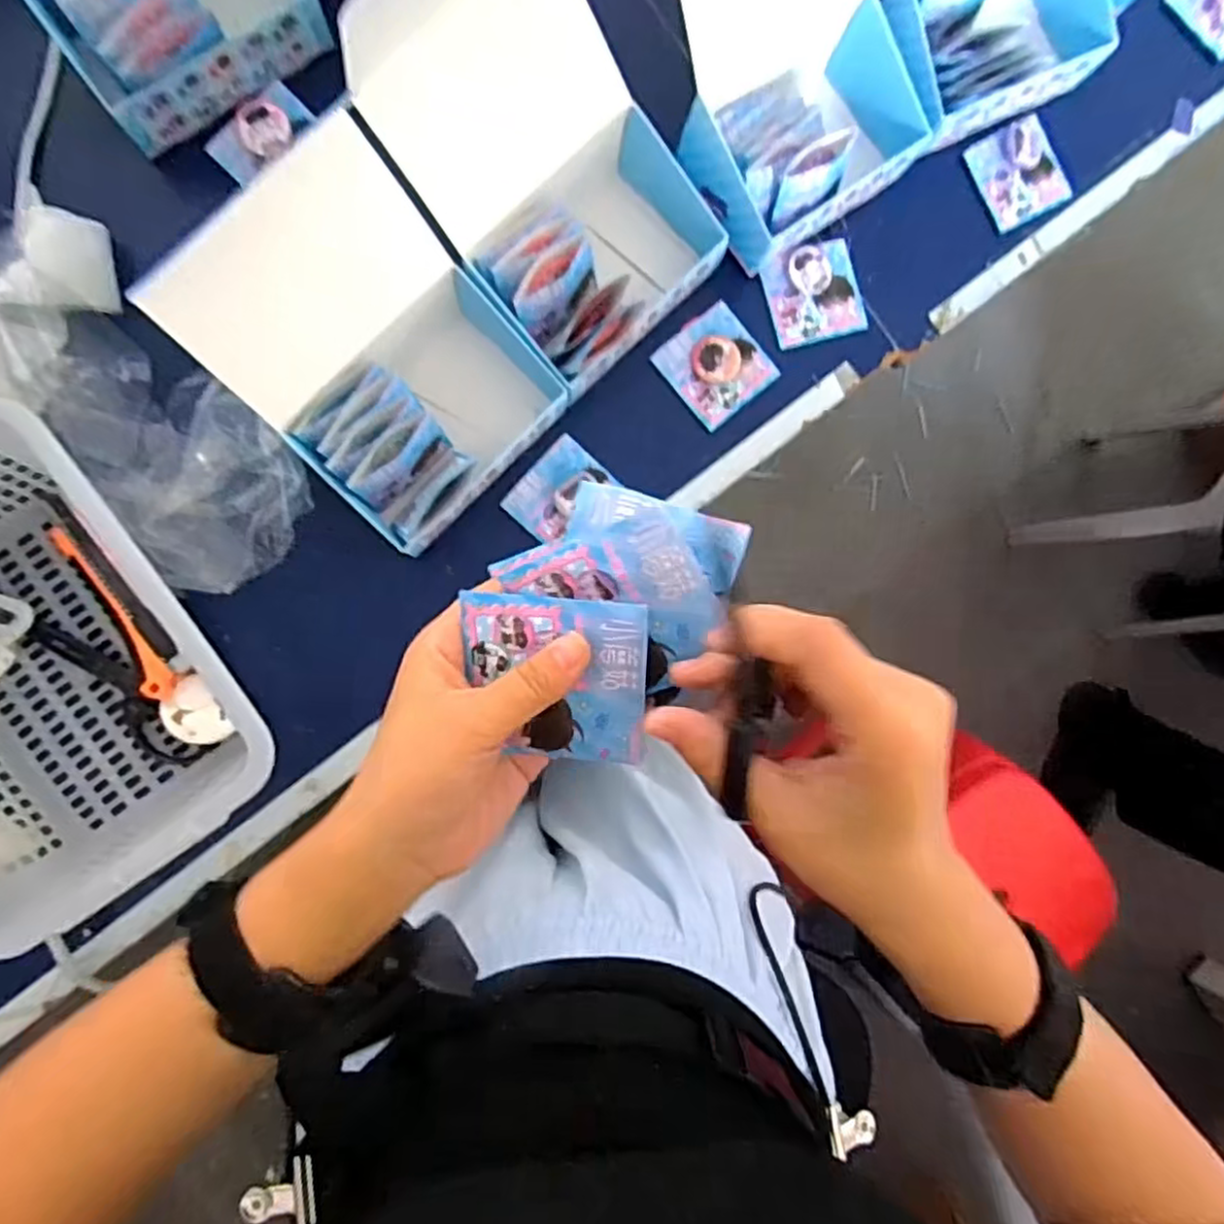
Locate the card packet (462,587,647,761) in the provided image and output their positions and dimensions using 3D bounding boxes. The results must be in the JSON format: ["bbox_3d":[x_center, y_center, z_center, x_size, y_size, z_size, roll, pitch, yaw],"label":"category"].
[{"bbox_3d":[-0.021,0.026,0.273,0.066,0.006,0.067,3,112,5],"label":"card packet"}]

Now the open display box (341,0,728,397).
[{"bbox_3d":[-0.036,-0.265,0.440,0.149,0.139,0.194,-44,95,-5],"label":"open display box"}]

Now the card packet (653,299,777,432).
[{"bbox_3d":[0.075,-0.178,0.522,0.067,0.009,0.069,-40,95,-5],"label":"card packet"}]

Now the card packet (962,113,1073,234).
[{"bbox_3d":[0.314,-0.338,0.558,0.070,0.011,0.070,-30,94,-6],"label":"card packet"}]

